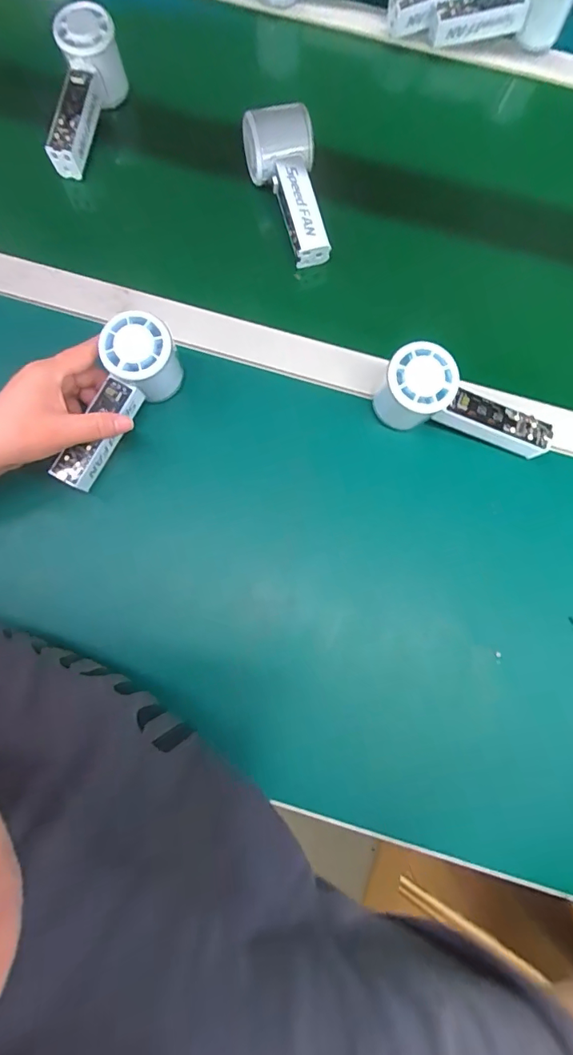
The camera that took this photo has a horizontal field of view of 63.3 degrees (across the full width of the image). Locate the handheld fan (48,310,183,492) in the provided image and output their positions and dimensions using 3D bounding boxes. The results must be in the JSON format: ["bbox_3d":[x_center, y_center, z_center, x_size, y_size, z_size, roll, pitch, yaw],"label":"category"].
[{"bbox_3d":[-0.140,-0.101,0.398,0.057,0.058,0.149,31,94,7],"label":"handheld fan"}]

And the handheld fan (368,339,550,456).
[{"bbox_3d":[0.152,-0.096,0.396,0.146,0.062,0.051,30,79,4],"label":"handheld fan"}]

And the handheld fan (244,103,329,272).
[{"bbox_3d":[0.000,-0.330,0.452,0.065,0.049,0.137,-9,79,-4],"label":"handheld fan"}]

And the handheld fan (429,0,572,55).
[{"bbox_3d":[0.242,-0.576,0.521,0.151,0.064,0.044,-6,78,12],"label":"handheld fan"}]

